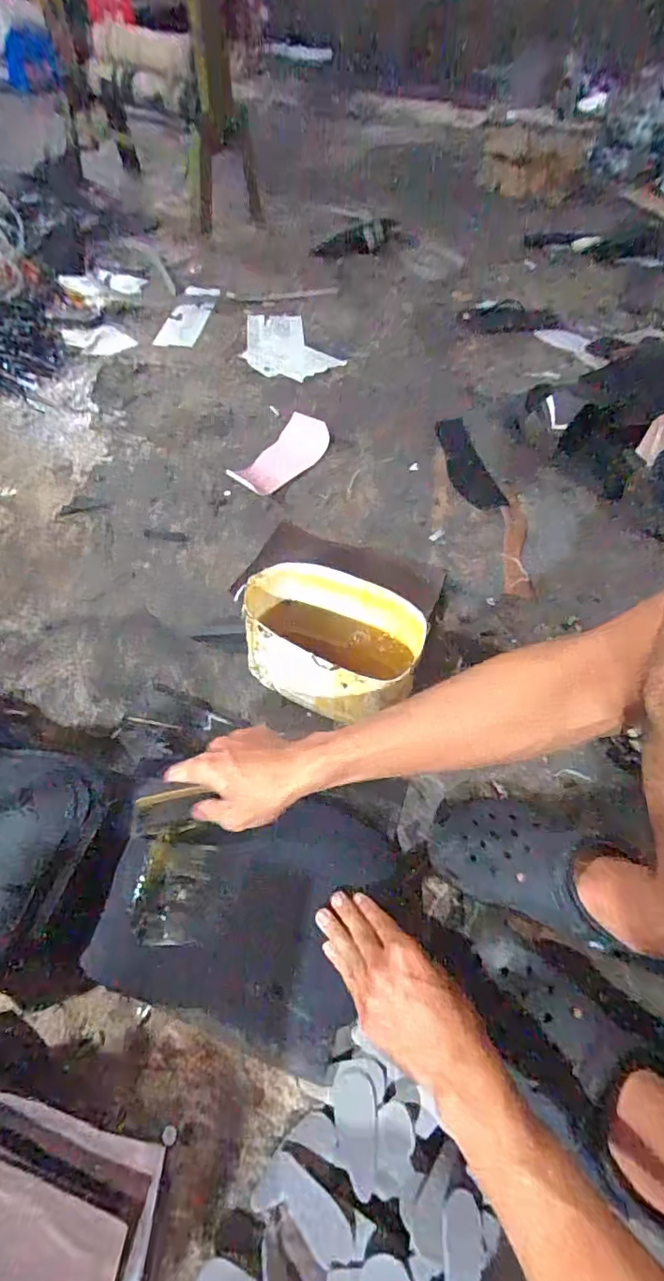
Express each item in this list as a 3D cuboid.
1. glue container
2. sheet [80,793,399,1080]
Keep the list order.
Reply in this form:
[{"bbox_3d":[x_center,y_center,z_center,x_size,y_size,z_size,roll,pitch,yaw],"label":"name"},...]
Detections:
[{"bbox_3d":[0.001,0.007,0.612,0.204,0.131,0.129,24,62,15],"label":"glue container"},{"bbox_3d":[-0.077,0.243,0.510,0.238,0.018,0.213,21,59,2],"label":"sheet"}]

